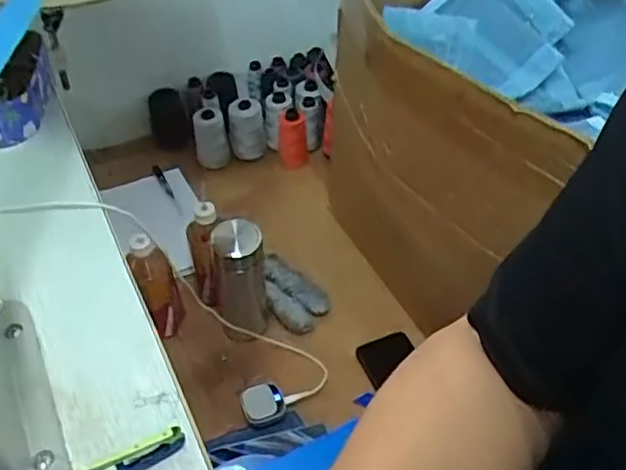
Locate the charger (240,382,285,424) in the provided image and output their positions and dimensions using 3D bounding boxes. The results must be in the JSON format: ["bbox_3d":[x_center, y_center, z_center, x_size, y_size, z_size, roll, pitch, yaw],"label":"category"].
[{"bbox_3d":[-0.071,0.237,0.907,0.058,0.014,0.054,-17,48,-18],"label":"charger"}]

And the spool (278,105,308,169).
[{"bbox_3d":[-0.036,-0.178,1.220,0.059,0.122,0.061,0,45,-2],"label":"spool"}]

